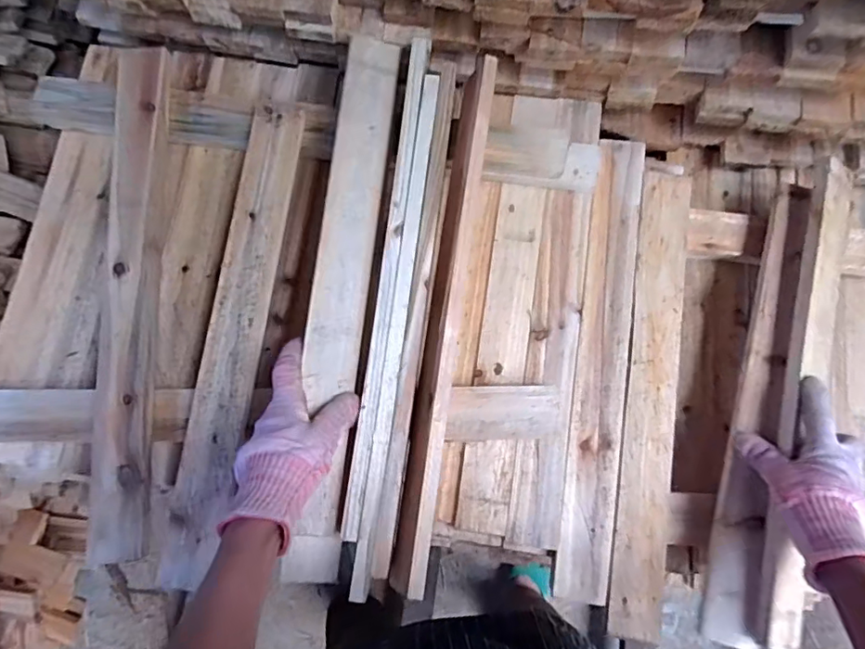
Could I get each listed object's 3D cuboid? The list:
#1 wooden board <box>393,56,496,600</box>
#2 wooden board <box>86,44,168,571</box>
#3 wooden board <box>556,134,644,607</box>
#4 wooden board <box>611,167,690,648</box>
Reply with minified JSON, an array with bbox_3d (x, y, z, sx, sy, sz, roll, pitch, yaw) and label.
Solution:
[{"bbox_3d":[0.018,-0.013,0.548,0.030,0.090,0.519,8,78,3],"label":"wooden board"},{"bbox_3d":[-0.312,-0.042,0.559,0.059,0.023,0.531,-4,78,0],"label":"wooden board"},{"bbox_3d":[0.173,0.029,0.572,0.070,0.011,0.486,8,78,3],"label":"wooden board"},{"bbox_3d":[0.232,0.062,0.562,0.048,0.010,0.483,9,78,3],"label":"wooden board"}]

